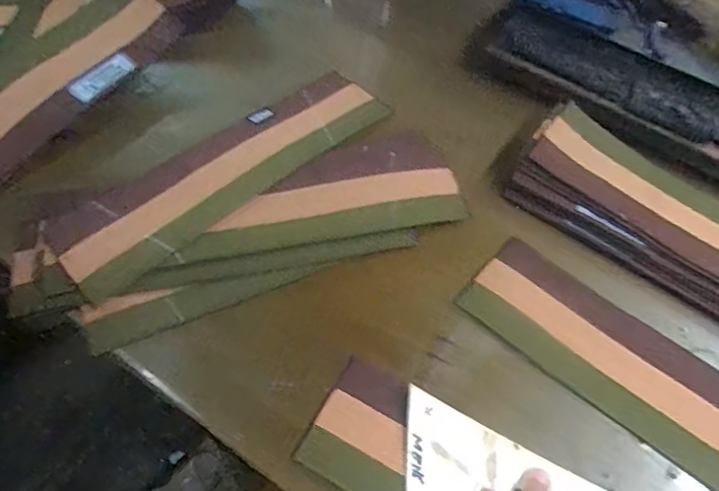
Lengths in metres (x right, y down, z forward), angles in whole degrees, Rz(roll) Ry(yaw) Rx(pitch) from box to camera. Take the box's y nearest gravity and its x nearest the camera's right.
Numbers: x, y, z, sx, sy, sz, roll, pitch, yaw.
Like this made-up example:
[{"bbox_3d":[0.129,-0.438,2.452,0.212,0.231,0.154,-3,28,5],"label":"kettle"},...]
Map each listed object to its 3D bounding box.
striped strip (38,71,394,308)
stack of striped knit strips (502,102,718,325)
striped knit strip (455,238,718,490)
[{"bbox_3d":[-0.100,-0.063,0.437,0.279,0.009,0.078,-35,66,-23],"label":"striped strip"},{"bbox_3d":[0.253,0.004,0.406,0.293,0.037,0.082,35,62,18],"label":"stack of striped knit strips"},{"bbox_3d":[0.205,0.098,0.366,0.287,0.006,0.078,35,64,17],"label":"striped knit strip"}]

